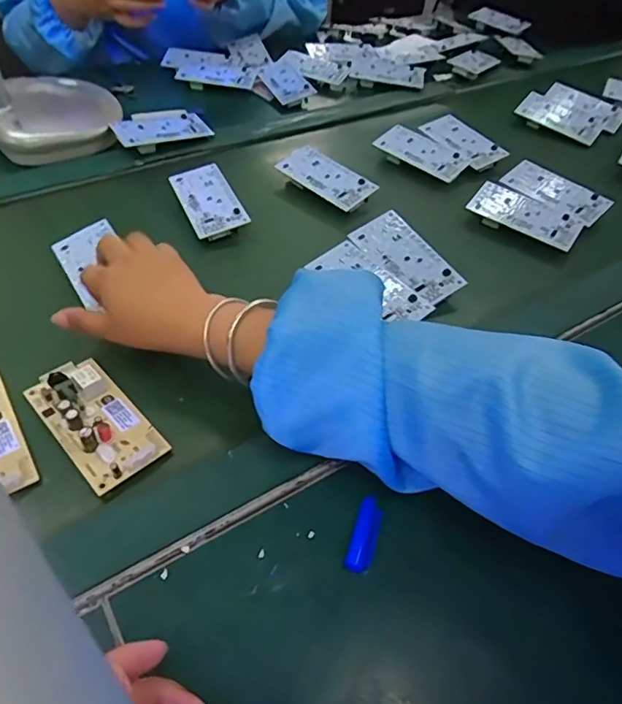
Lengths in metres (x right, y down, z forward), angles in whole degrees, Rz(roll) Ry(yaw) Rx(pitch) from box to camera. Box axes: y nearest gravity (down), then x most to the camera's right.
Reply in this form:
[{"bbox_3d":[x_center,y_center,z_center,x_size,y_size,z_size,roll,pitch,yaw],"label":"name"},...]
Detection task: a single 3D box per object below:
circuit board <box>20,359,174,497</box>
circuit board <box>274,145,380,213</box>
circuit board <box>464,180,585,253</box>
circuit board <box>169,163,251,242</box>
[{"bbox_3d":[-0.156,0.047,0.371,0.055,0.022,0.111,-38,55,-24],"label":"circuit board"},{"bbox_3d":[0.016,-0.202,0.589,0.114,0.017,0.055,34,60,30],"label":"circuit board"},{"bbox_3d":[0.238,-0.153,0.572,0.116,0.010,0.066,31,61,17],"label":"circuit board"},{"bbox_3d":[-0.109,-0.162,0.550,0.054,0.021,0.113,-22,50,-13],"label":"circuit board"}]

